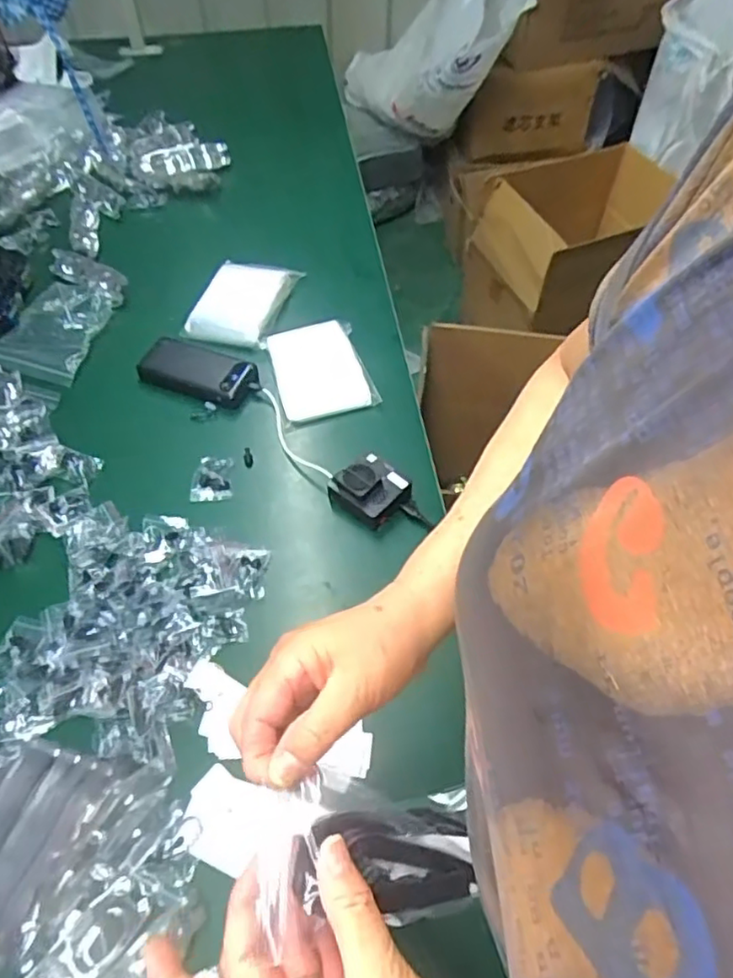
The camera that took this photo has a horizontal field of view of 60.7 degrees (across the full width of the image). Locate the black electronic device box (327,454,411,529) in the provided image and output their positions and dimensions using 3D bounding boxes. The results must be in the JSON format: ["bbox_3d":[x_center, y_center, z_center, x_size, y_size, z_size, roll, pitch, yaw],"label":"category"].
[{"bbox_3d":[0.004,0.002,0.744,0.079,0.045,0.077,-35,62,-22],"label":"black electronic device box"}]

